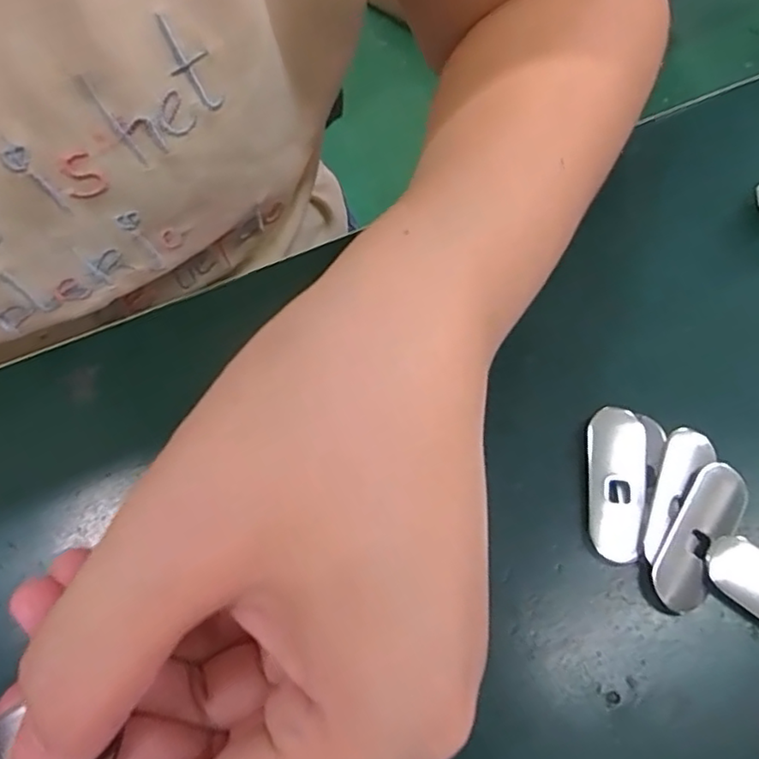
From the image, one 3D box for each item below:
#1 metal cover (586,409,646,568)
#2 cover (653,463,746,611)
[{"bbox_3d":[0.078,0.033,0.201,0.019,0.005,0.050,8,65,7],"label":"metal cover"},{"bbox_3d":[0.101,0.049,0.192,0.016,0.005,0.050,30,69,16],"label":"cover"}]

